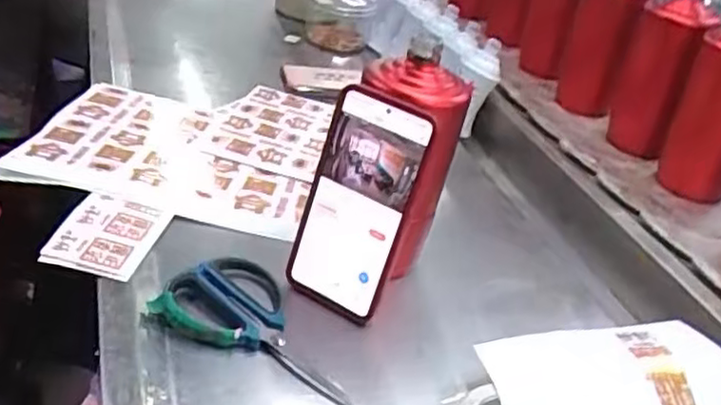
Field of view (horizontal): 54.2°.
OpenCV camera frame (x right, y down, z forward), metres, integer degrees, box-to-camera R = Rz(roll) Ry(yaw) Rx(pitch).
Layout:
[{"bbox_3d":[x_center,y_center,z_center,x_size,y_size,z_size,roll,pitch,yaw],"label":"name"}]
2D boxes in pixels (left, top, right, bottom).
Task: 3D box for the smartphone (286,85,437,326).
[{"bbox_3d":[-0.004,0.003,0.530,0.081,0.165,0.011,25,17,21],"label":"smartphone"}]

